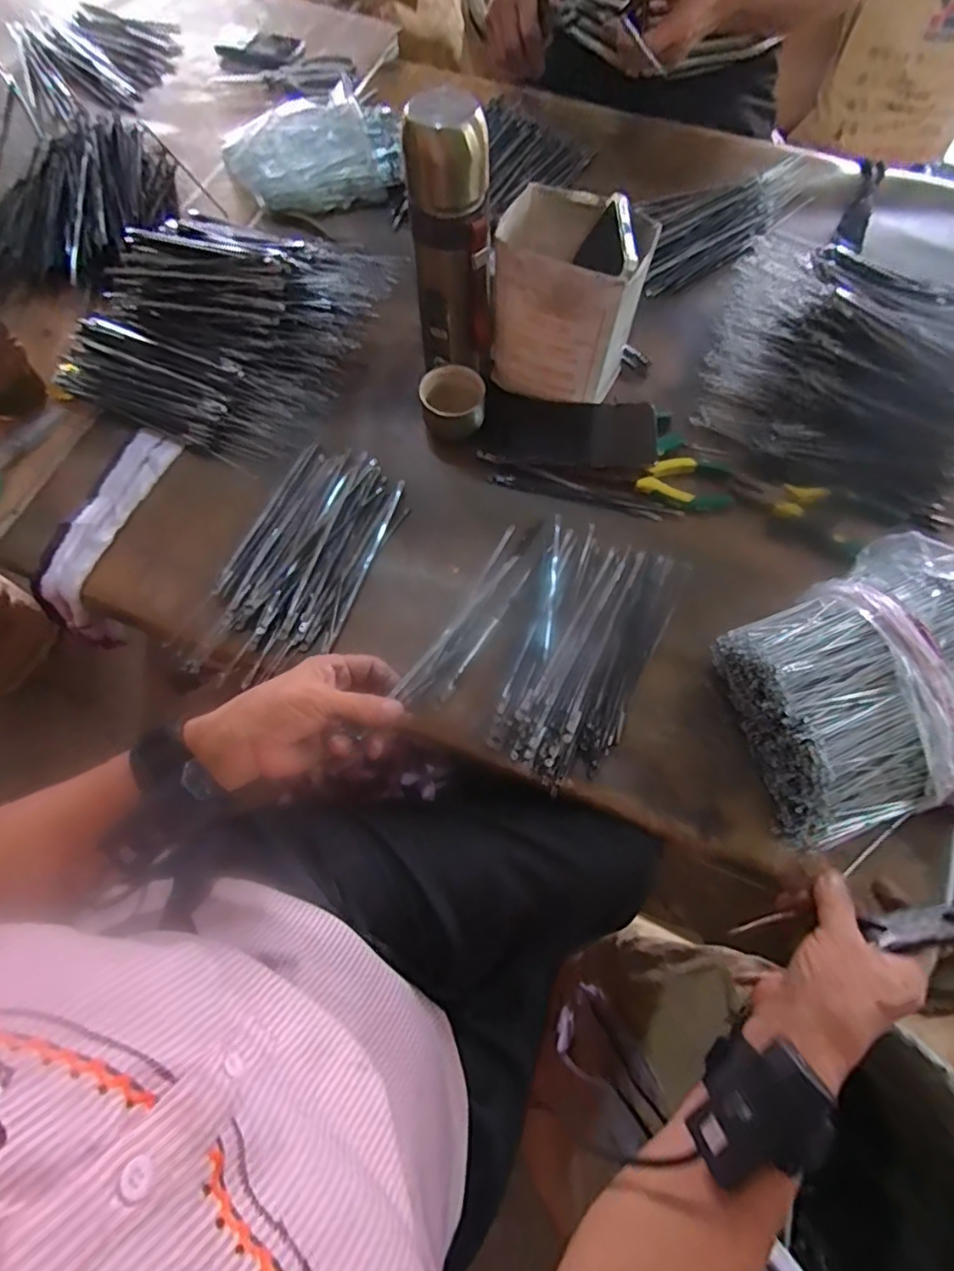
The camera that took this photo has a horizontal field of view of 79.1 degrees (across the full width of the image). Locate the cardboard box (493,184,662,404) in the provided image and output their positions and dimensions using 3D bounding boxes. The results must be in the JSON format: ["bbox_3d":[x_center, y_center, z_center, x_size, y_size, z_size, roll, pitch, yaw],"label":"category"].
[{"bbox_3d":[0.082,-0.306,0.542,0.124,0.151,0.096,20,71,7],"label":"cardboard box"}]

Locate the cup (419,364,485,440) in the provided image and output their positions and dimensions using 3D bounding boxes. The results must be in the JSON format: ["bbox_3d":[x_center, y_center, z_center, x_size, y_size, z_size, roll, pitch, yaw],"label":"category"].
[{"bbox_3d":[-0.024,-0.232,0.583,0.061,0.046,0.058,0,70,0],"label":"cup"}]

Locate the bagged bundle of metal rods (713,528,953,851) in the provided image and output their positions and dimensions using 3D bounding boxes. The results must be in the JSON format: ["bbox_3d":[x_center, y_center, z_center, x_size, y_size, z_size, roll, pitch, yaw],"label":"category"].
[{"bbox_3d":[0.307,0.045,0.446,0.201,0.081,0.215,-17,71,-6],"label":"bagged bundle of metal rods"}]

